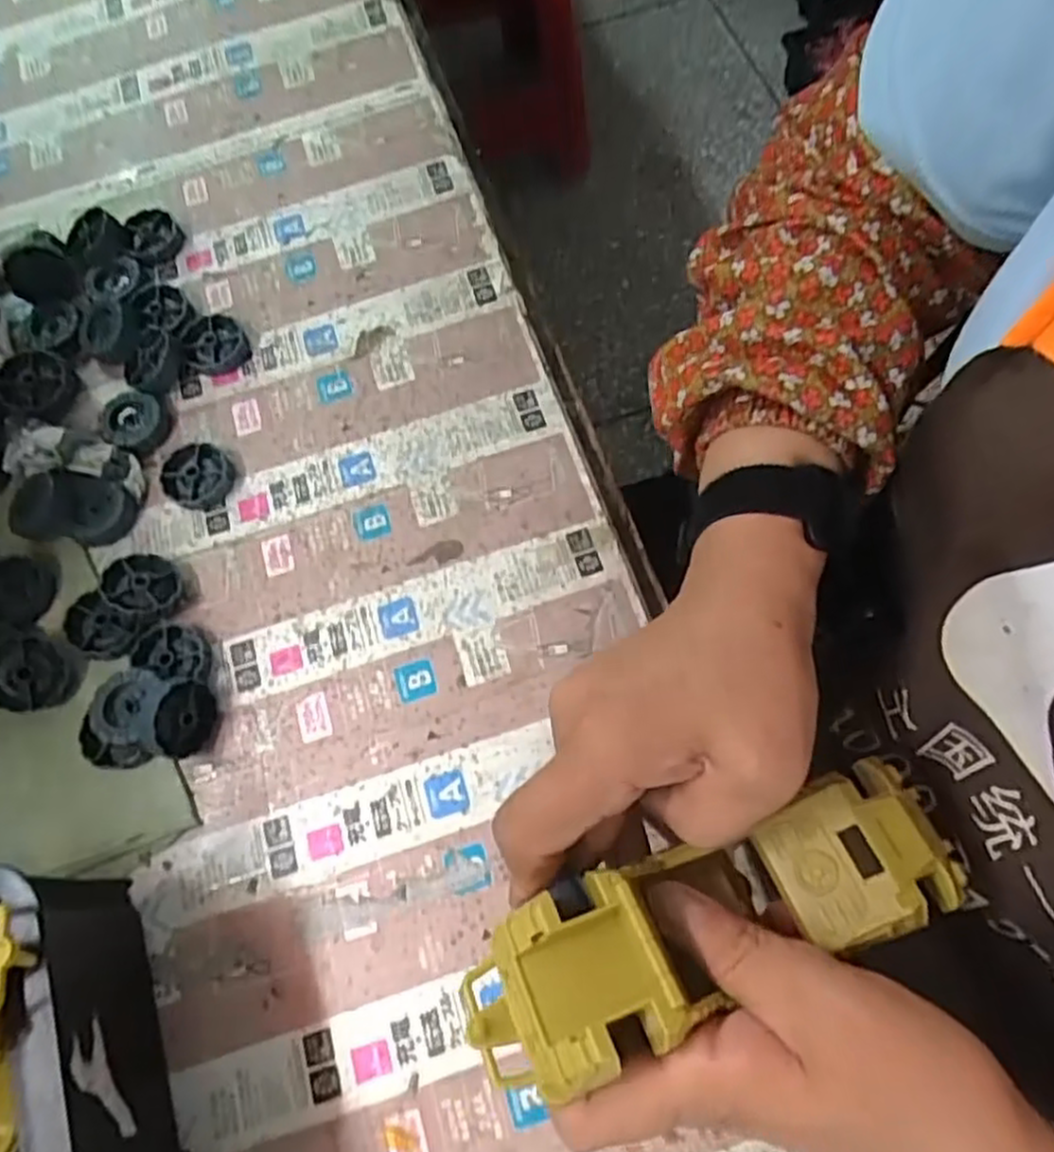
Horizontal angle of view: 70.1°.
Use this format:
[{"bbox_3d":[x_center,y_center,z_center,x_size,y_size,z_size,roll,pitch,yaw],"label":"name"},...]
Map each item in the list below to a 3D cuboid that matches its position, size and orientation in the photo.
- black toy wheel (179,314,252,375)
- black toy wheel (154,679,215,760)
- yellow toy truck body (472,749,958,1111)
[{"bbox_3d":[-0.191,-0.142,0.462,0.036,0.012,0.036,-1,70,3],"label":"black toy wheel"},{"bbox_3d":[-0.168,0.071,0.372,0.008,0.036,0.036,0,71,32],"label":"black toy wheel"},{"bbox_3d":[0.063,0.114,0.254,0.166,0.049,0.050,-16,70,-13],"label":"yellow toy truck body"}]

